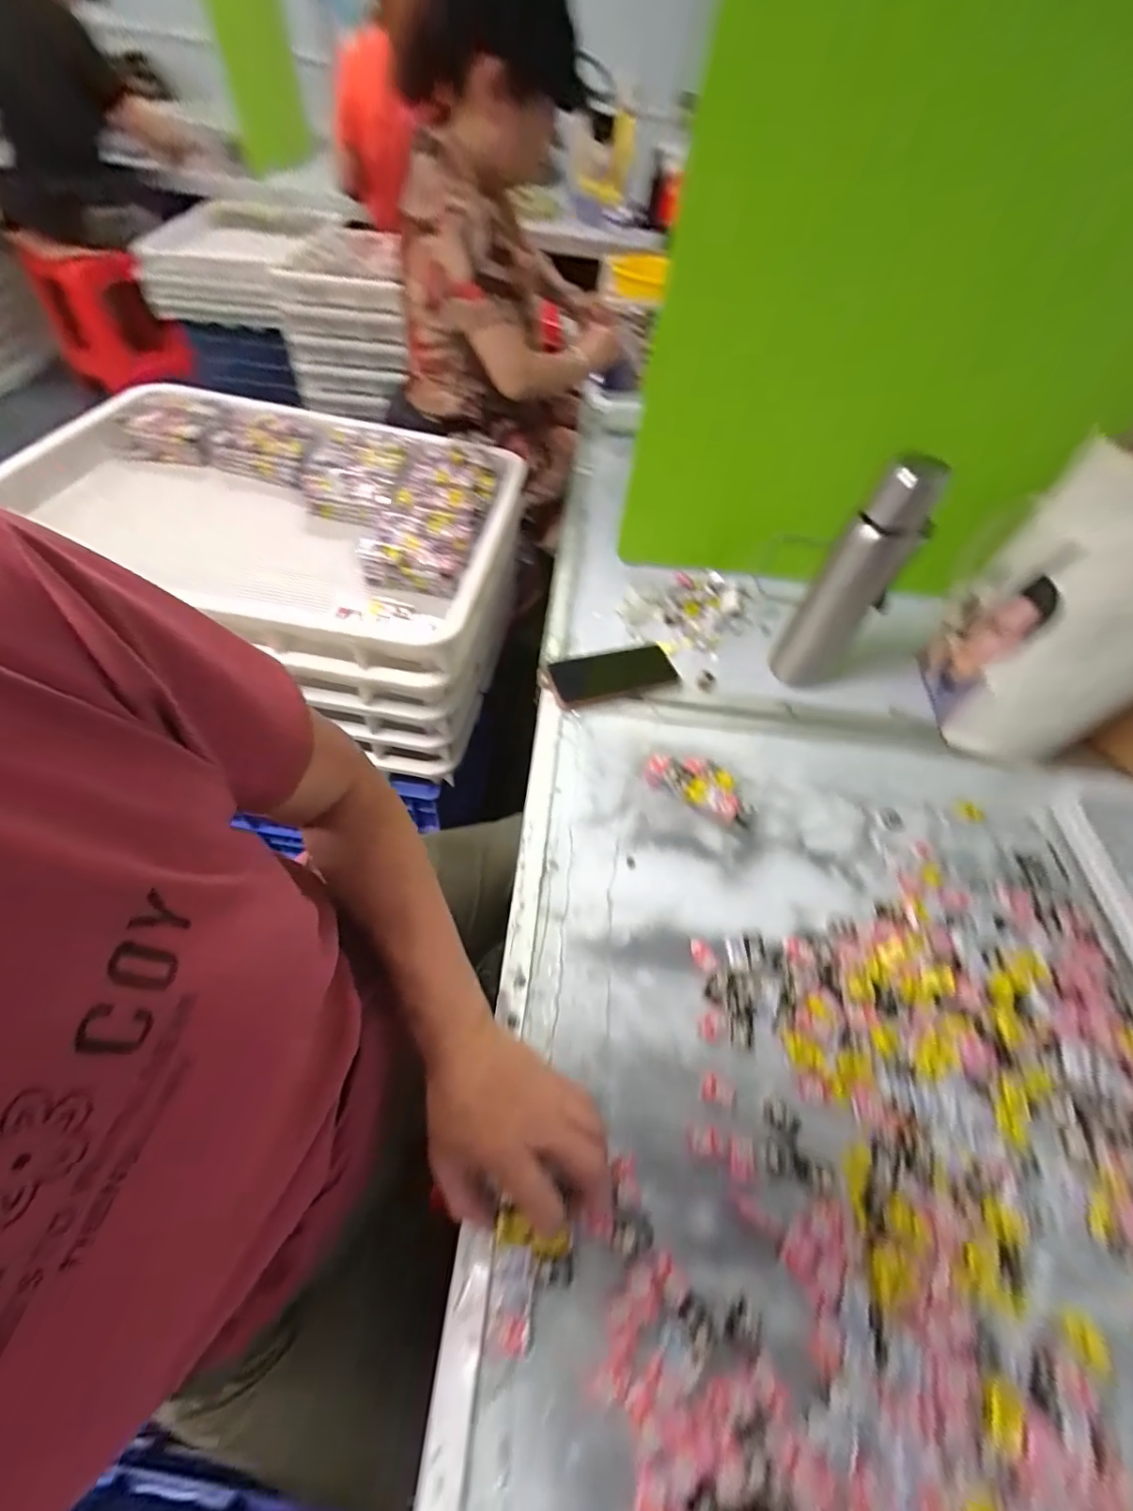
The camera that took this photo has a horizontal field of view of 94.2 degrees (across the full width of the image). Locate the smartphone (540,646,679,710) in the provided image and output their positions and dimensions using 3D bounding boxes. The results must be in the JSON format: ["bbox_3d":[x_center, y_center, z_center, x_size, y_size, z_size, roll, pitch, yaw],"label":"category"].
[{"bbox_3d":[0.057,-0.103,0.671,0.162,0.006,0.071,-13,57,-14],"label":"smartphone"}]

